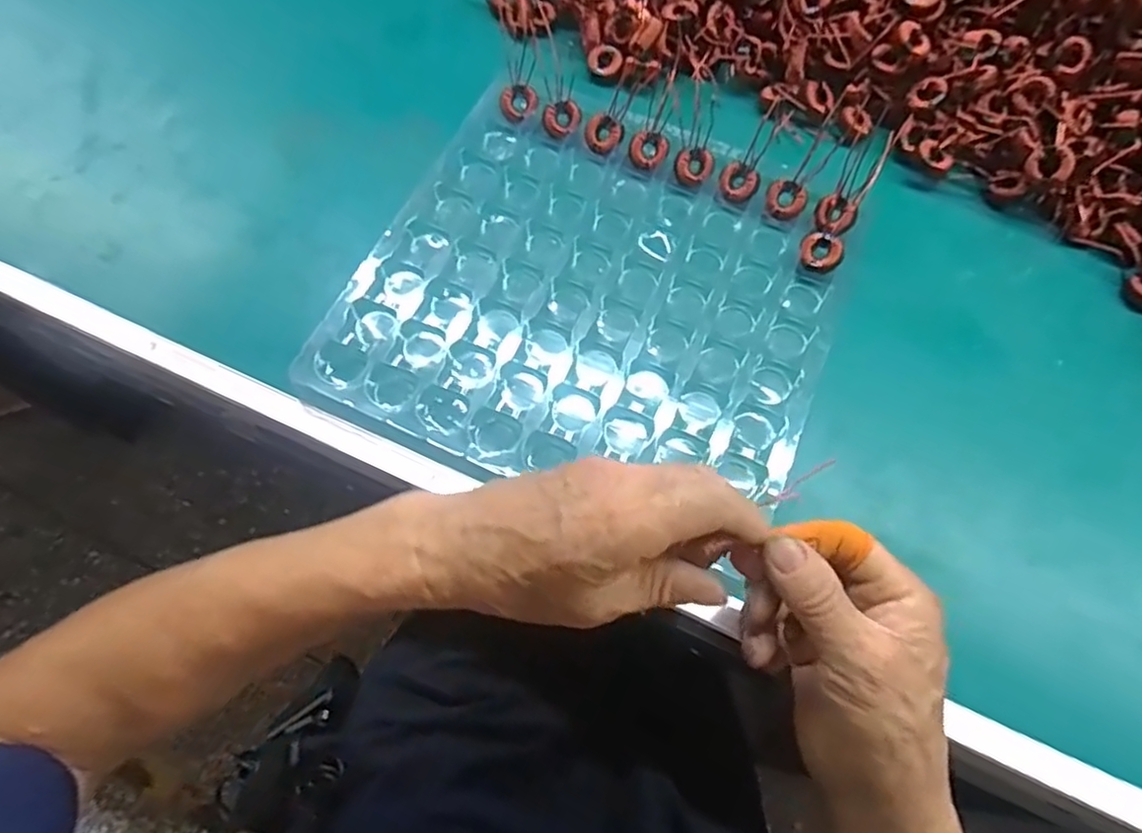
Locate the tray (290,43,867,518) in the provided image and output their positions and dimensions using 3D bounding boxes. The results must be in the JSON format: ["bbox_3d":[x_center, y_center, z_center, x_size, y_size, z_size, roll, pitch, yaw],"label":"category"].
[{"bbox_3d":[0.021,-0.085,0.433,0.278,0.024,0.298,22,68,8],"label":"tray"}]

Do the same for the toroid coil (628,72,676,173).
[{"bbox_3d":[0.061,-0.208,0.476,0.026,0.010,0.069,17,93,9],"label":"toroid coil"}]

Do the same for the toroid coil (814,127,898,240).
[{"bbox_3d":[0.193,-0.164,0.454,0.025,0.020,0.100,28,70,10],"label":"toroid coil"}]

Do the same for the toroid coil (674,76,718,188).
[{"bbox_3d":[0.089,-0.197,0.470,0.026,0.009,0.073,10,90,6],"label":"toroid coil"}]

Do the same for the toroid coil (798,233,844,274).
[{"bbox_3d":[0.166,-0.109,0.442,0.027,0.007,0.026,21,69,7],"label":"toroid coil"}]

